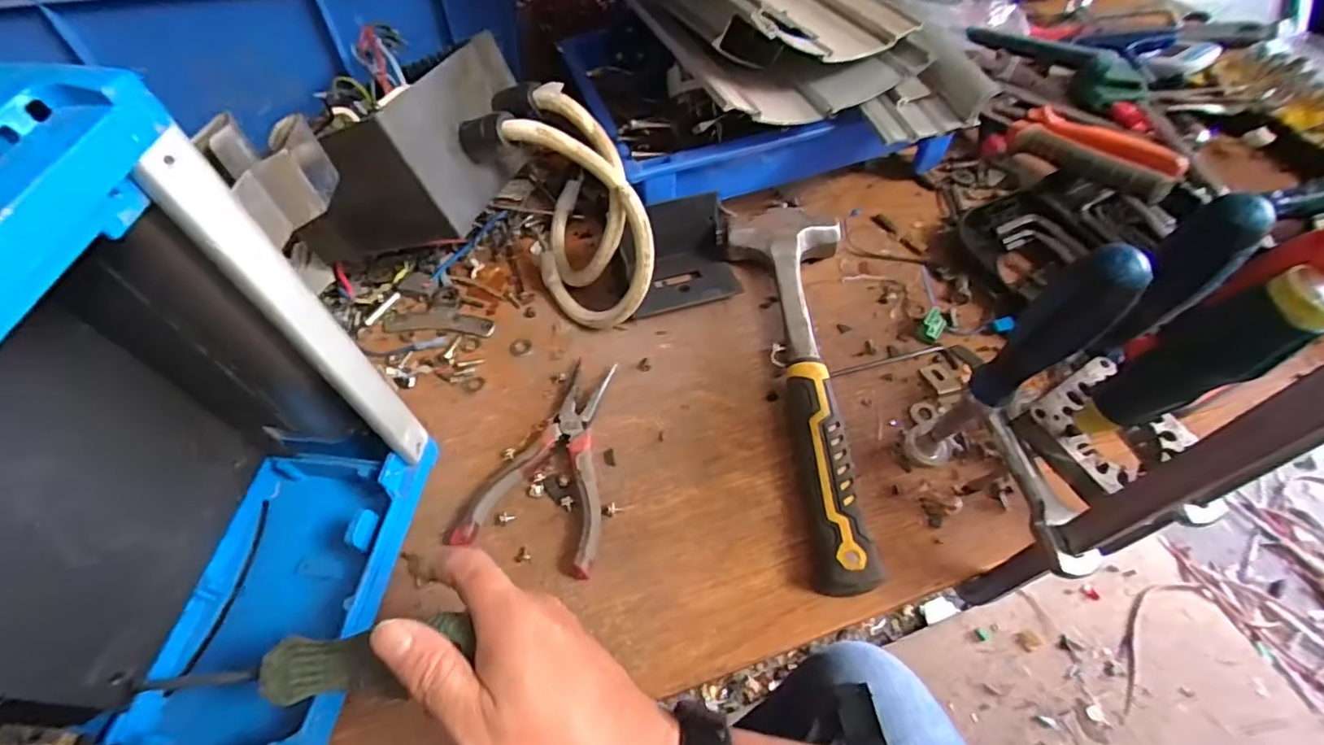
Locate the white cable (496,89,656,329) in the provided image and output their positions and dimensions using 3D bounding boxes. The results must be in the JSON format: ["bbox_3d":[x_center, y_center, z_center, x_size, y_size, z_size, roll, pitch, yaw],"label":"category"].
[{"bbox_3d":[-0.062,-0.121,0.449,0.079,0.145,0.147,-16,56,-11],"label":"white cable"}]

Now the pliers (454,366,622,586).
[{"bbox_3d":[-0.080,0.055,0.405,0.090,0.015,0.146,5,54,4],"label":"pliers"}]

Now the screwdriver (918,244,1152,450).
[{"bbox_3d":[0.184,-0.004,0.333,0.032,0.178,0.032,36,57,9],"label":"screwdriver"}]

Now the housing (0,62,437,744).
[{"bbox_3d":[-0.221,0.058,0.242,0.120,0.260,0.204,6,54,5],"label":"housing"}]

